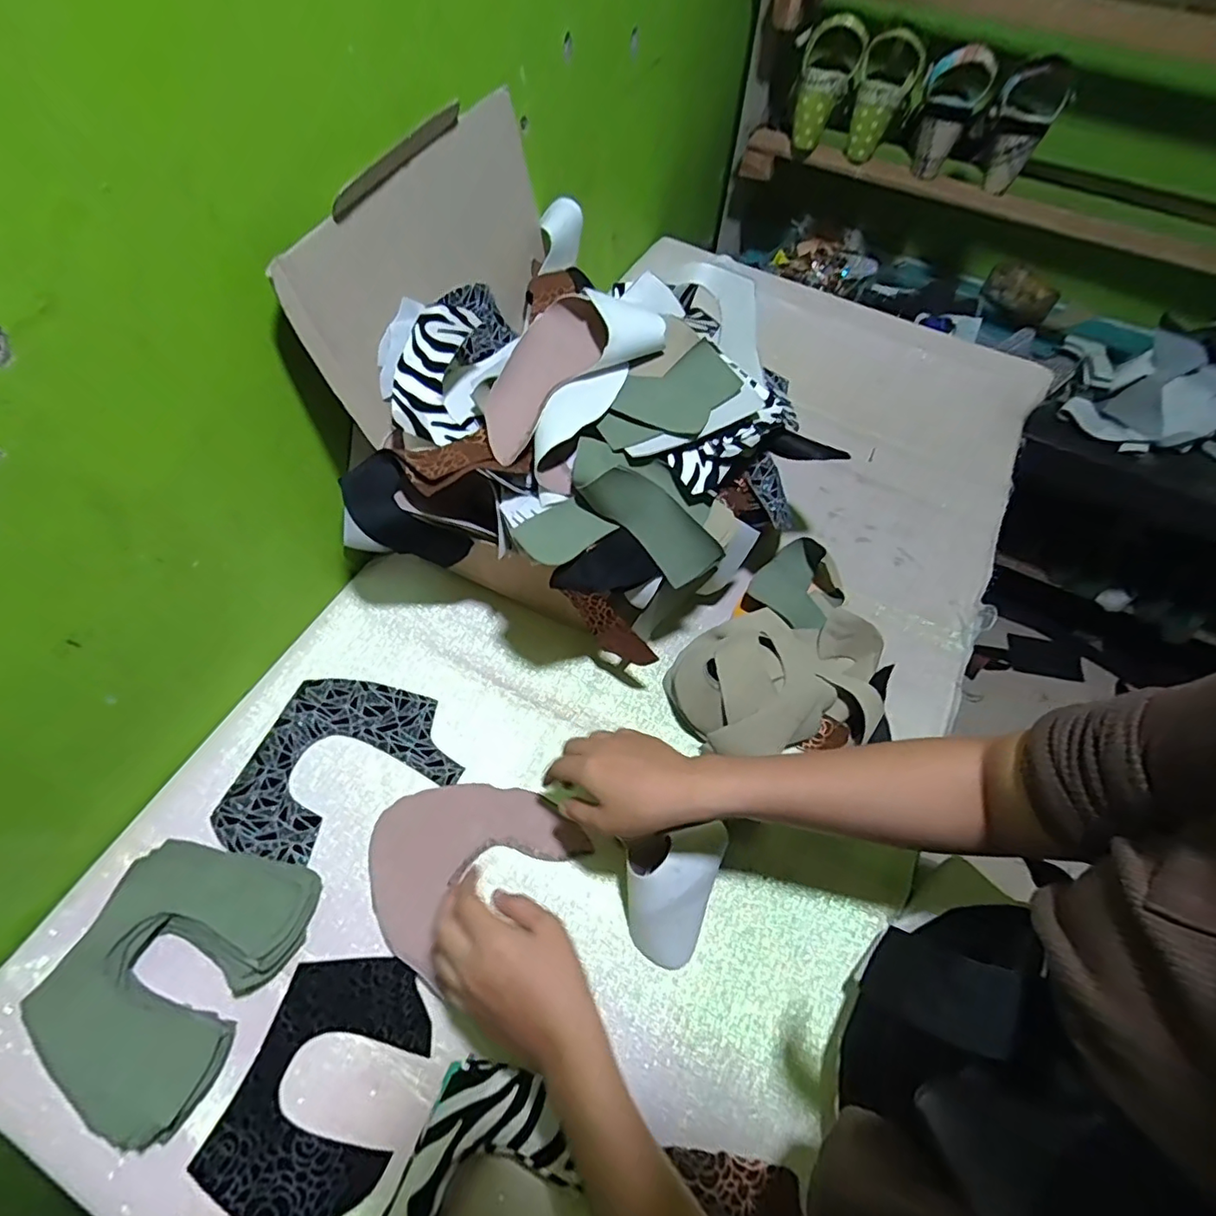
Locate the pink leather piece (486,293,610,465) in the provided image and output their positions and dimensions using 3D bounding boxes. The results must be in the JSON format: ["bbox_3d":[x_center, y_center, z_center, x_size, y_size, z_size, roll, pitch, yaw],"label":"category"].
[{"bbox_3d":[-0.058,-0.192,0.484,0.060,0.026,0.151,27,78,12],"label":"pink leather piece"}]

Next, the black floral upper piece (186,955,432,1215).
[{"bbox_3d":[-0.198,0.336,0.410,0.113,0.009,0.155,18,57,5],"label":"black floral upper piece"}]

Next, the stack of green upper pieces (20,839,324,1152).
[{"bbox_3d":[-0.316,0.261,0.427,0.136,0.039,0.166,20,62,9],"label":"stack of green upper pieces"}]

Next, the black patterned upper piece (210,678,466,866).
[{"bbox_3d":[-0.230,0.146,0.517,0.173,0.007,0.166,17,61,7],"label":"black patterned upper piece"}]

